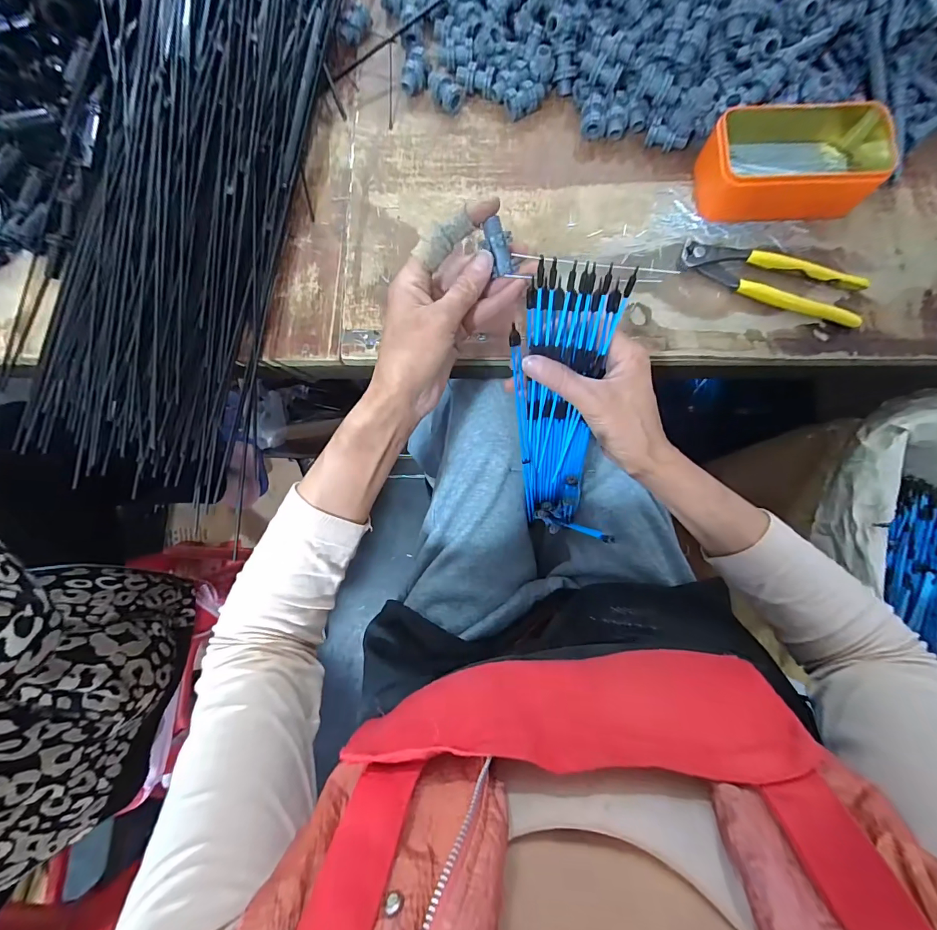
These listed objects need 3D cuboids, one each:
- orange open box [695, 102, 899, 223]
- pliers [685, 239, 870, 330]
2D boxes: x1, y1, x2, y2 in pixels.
[{"bbox_3d":[0.290,-0.276,0.371,0.156,0.041,0.094,-4,81,0],"label":"orange open box"},{"bbox_3d":[0.270,-0.167,0.370,0.156,0.015,0.044,20,82,4],"label":"pliers"}]

